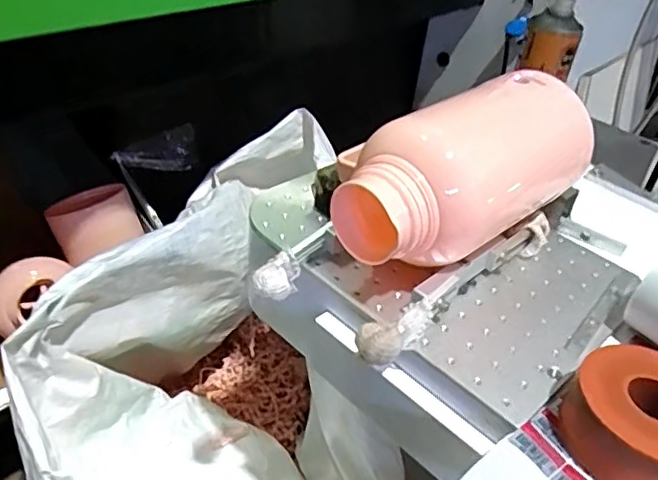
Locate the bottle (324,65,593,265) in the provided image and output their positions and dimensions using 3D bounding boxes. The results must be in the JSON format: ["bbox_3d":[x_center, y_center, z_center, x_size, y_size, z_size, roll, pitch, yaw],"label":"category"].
[{"bbox_3d":[0.119,-0.065,0.519,0.276,0.108,0.096,-22,45,-33],"label":"bottle"}]

